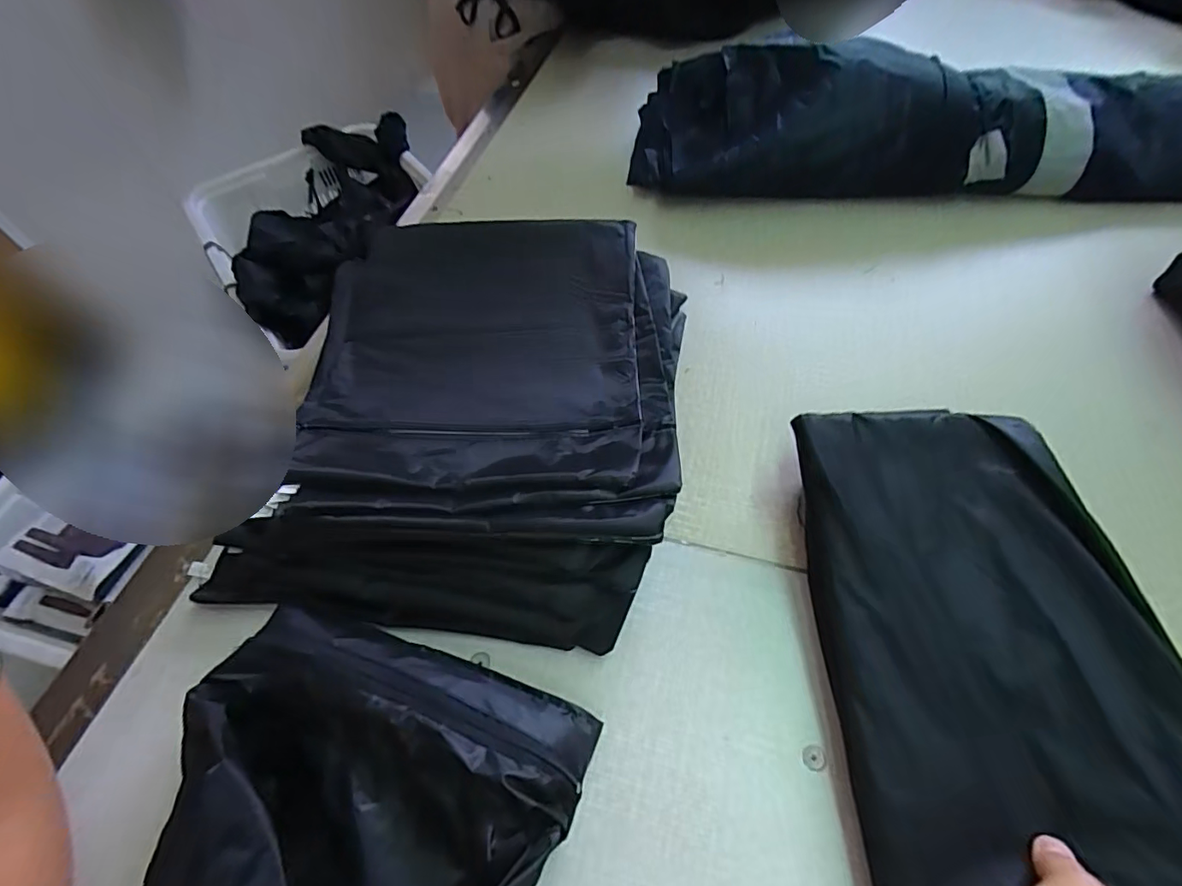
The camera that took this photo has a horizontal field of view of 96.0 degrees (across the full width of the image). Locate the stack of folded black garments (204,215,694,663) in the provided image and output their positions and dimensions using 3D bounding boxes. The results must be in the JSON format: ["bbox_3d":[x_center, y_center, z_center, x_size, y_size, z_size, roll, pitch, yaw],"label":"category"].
[{"bbox_3d":[-0.098,-0.056,0.464,0.342,0.055,0.416,5,58,6],"label":"stack of folded black garments"}]

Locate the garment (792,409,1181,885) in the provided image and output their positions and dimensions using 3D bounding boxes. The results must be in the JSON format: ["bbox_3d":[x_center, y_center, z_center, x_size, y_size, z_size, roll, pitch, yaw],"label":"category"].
[{"bbox_3d":[0.237,0.116,0.327,0.181,0.050,0.299,-4,57,1],"label":"garment"}]

